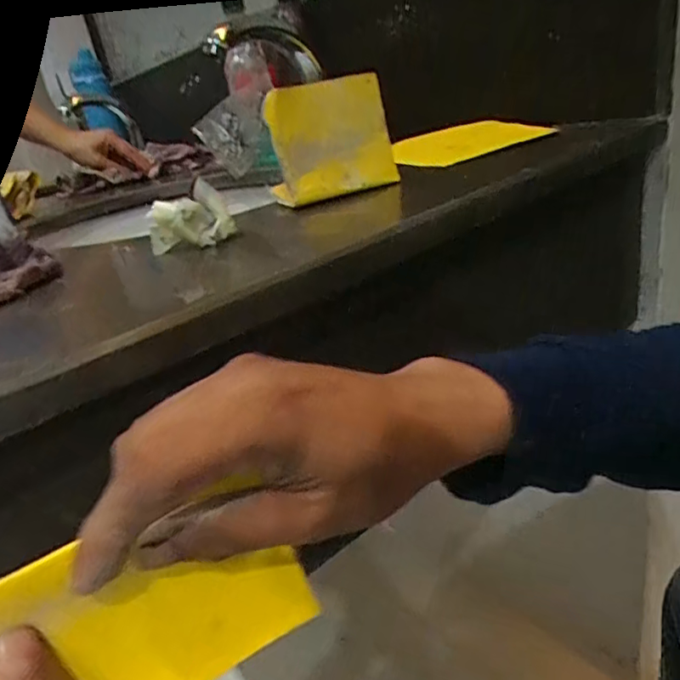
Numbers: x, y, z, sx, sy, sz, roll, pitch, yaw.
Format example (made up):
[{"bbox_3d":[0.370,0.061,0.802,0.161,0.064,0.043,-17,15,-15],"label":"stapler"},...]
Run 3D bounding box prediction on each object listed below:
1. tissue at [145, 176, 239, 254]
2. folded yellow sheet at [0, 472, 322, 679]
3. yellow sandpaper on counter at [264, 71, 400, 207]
[{"bbox_3d":[-0.093,-0.077,0.338,0.051,0.036,0.025,-17,25,-12],"label":"tissue"},{"bbox_3d":[-0.078,0.105,0.196,0.131,0.077,0.006,-25,14,-26],"label":"folded yellow sheet"},{"bbox_3d":[-0.006,-0.144,0.391,0.088,0.077,0.013,-17,27,-13],"label":"yellow sandpaper on counter"}]

